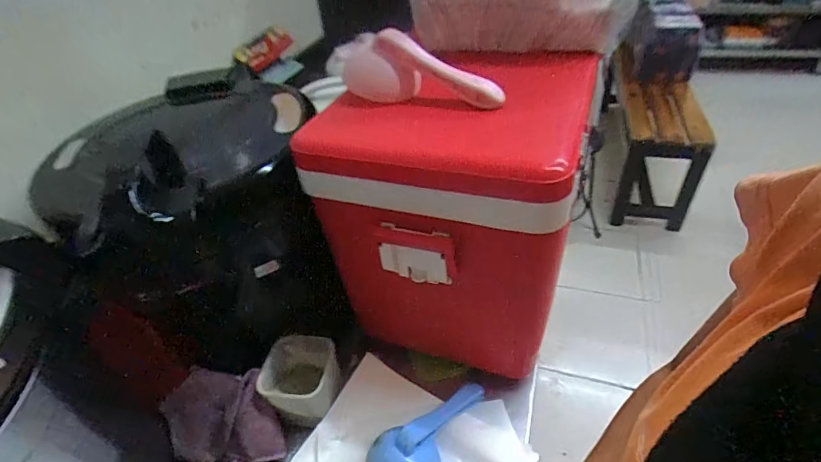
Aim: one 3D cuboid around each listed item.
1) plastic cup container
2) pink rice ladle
[{"bbox_3d":[-0.153,0.208,0.613,0.100,0.083,0.097,-7,41,0],"label":"plastic cup container"},{"bbox_3d":[-0.005,-0.190,0.511,0.209,0.087,0.070,11,44,20],"label":"pink rice ladle"}]

